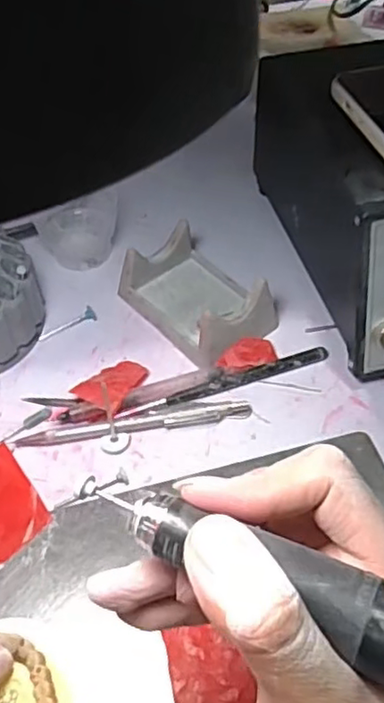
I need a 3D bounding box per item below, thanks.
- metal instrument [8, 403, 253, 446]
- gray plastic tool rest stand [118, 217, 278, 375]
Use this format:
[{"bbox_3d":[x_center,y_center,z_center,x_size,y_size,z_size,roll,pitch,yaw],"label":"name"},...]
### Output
[{"bbox_3d":[-0.034,0.043,0.377,0.141,0.009,0.010,-7,51,-3],"label":"metal instrument"},{"bbox_3d":[0.005,-0.042,0.429,0.069,0.038,0.097,-35,57,-23],"label":"gray plastic tool rest stand"}]

